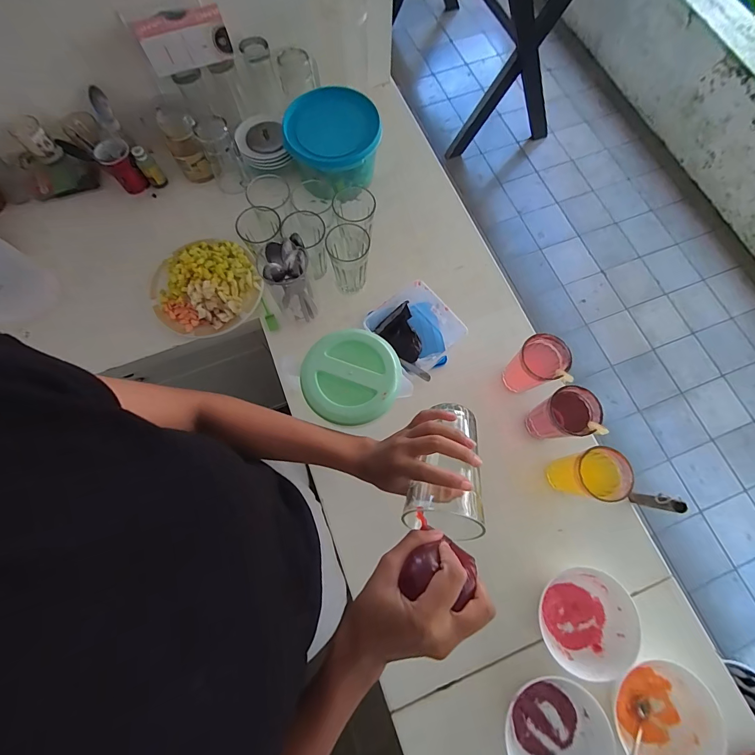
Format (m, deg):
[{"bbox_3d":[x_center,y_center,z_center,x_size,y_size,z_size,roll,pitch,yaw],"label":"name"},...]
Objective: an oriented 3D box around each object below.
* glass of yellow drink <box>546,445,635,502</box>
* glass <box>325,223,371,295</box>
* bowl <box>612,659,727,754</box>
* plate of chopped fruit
[{"bbox_3d":[0.337,0.155,0.576,0.069,0.117,0.075,3,74,2],"label":"glass of yellow drink"},{"bbox_3d":[-0.052,-0.224,0.684,0.074,0.117,0.086,-8,74,-1],"label":"glass"},{"bbox_3d":[0.421,0.499,0.532,0.149,0.060,0.131,-38,77,-9],"label":"bowl"},{"bbox_3d":[-0.335,-0.177,0.695,0.203,0.052,0.184,-30,76,-7],"label":"plate of chopped fruit"}]

